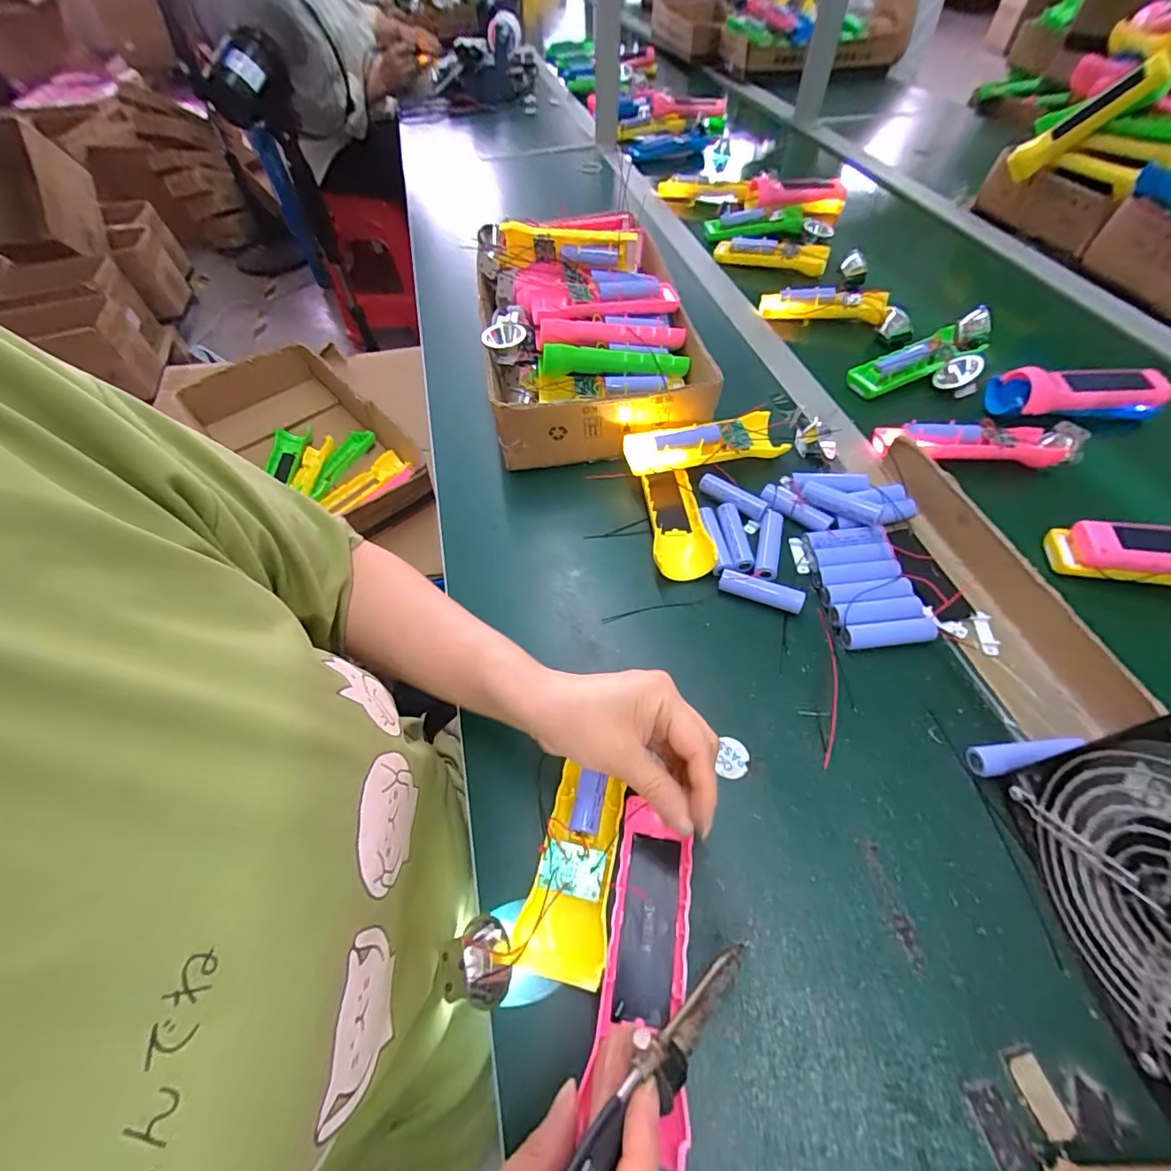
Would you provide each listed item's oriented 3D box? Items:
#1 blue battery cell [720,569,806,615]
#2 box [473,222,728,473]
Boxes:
[{"bbox_3d":[0.142,0.005,0.409,0.066,0.021,0.015,20,60,18],"label":"blue battery cell"},{"bbox_3d":[-0.003,-0.305,0.575,0.220,0.108,0.377,-9,56,-1],"label":"box"}]

